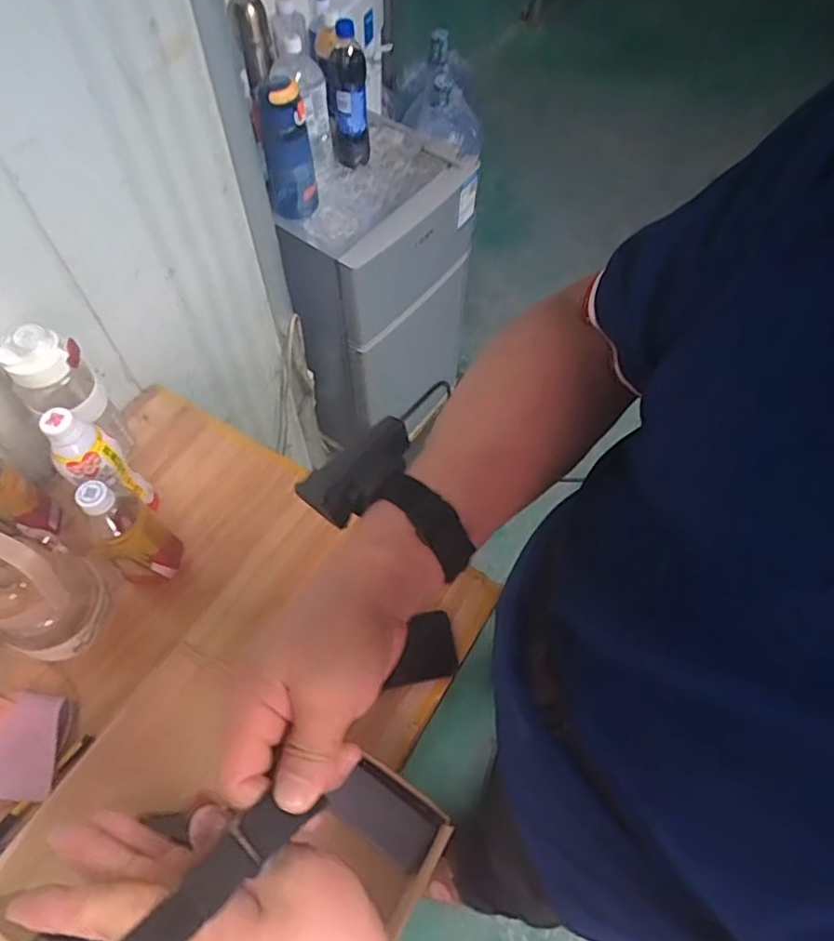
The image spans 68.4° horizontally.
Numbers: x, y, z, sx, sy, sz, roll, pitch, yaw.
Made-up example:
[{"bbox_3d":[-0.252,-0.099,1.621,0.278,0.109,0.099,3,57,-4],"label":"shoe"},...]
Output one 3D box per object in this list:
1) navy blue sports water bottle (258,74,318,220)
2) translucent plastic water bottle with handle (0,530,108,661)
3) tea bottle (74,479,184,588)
[{"bbox_3d":[-0.222,-0.547,1.051,0.083,0.218,0.066,-6,61,-5],"label":"navy blue sports water bottle"},{"bbox_3d":[-0.401,0.121,0.630,0.093,0.177,0.093,1,60,-1],"label":"translucent plastic water bottle with handle"},{"bbox_3d":[-0.325,0.070,0.695,0.074,0.198,0.066,40,67,19],"label":"tea bottle"}]

